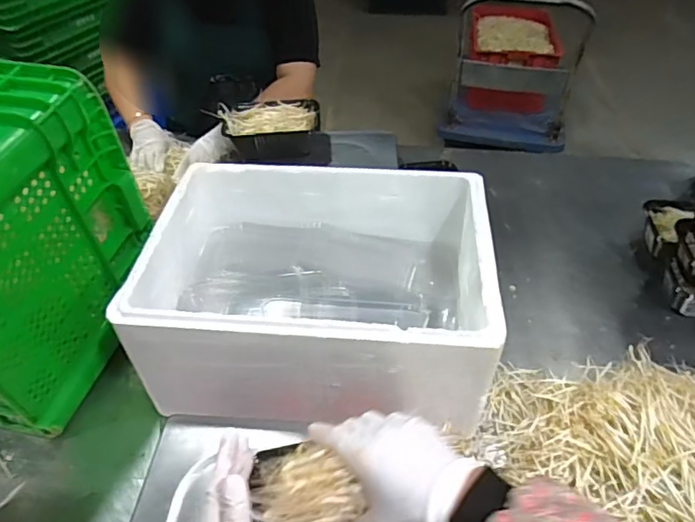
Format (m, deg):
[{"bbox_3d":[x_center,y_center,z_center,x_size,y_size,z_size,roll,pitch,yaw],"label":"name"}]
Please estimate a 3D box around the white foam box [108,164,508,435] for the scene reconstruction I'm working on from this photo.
[{"bbox_3d":[-0.035,0.031,0.745,0.434,0.173,0.319,4,44,5],"label":"white foam box"}]

